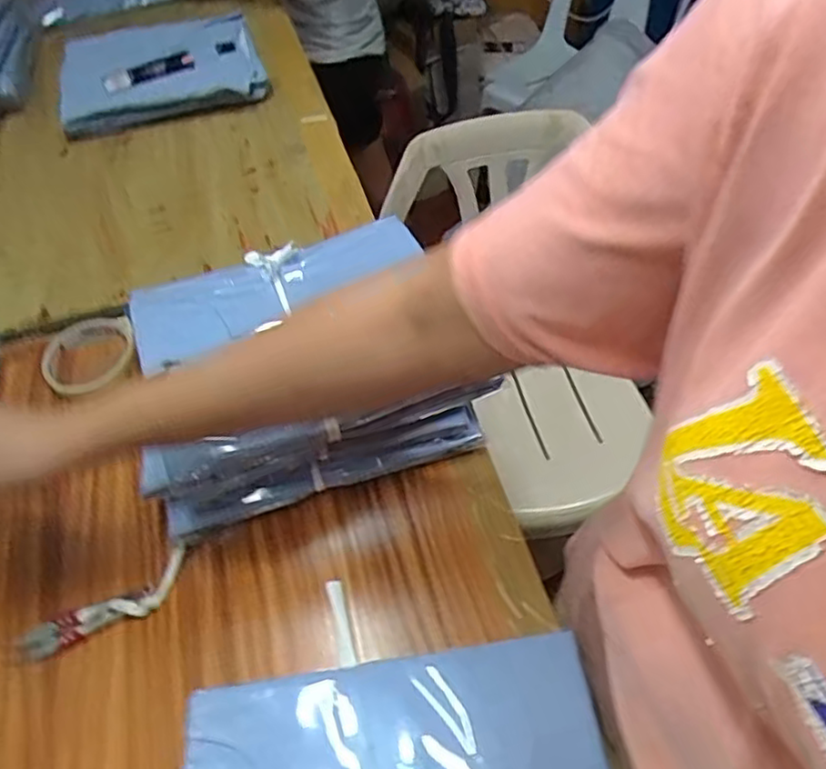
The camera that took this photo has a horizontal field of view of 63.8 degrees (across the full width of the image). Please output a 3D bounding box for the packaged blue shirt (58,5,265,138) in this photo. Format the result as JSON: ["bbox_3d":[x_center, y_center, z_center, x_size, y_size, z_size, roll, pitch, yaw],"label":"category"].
[{"bbox_3d":[-0.337,-0.422,0.896,0.260,0.063,0.195,-17,52,-8],"label":"packaged blue shirt"}]

